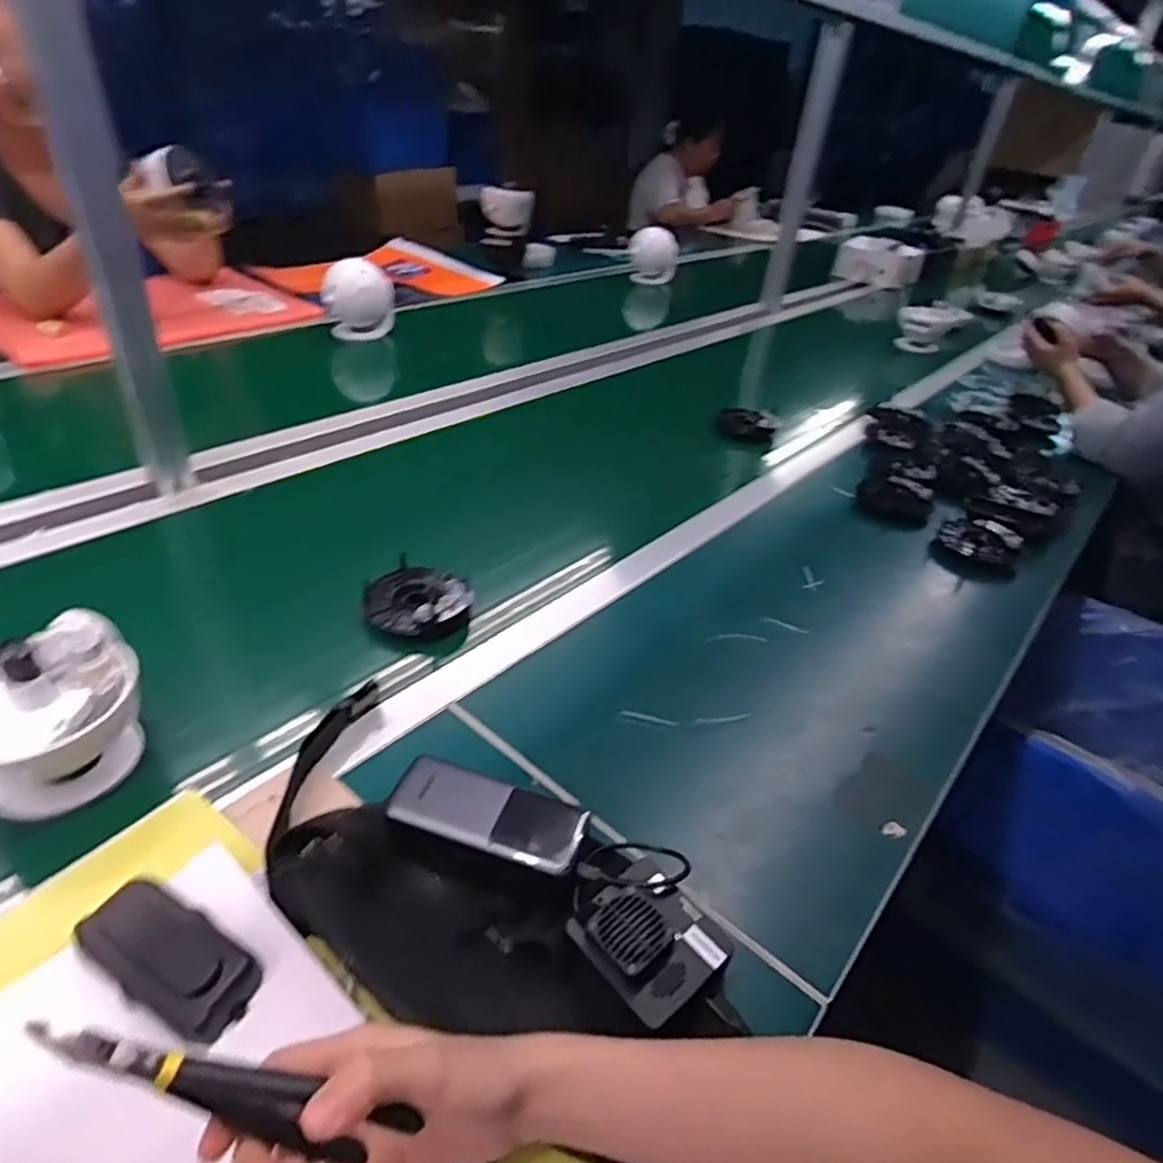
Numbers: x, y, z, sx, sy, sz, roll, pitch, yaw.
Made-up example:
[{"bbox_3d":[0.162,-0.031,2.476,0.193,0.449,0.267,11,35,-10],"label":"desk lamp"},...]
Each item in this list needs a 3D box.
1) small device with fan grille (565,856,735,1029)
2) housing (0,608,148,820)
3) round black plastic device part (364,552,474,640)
[{"bbox_3d":[0.042,0.208,0.419,0.071,0.023,0.075,-23,45,-35],"label":"small device with fan grille"},{"bbox_3d":[-0.372,0.096,0.491,0.117,0.122,0.092,-19,43,-32],"label":"housing"},{"bbox_3d":[-0.164,0.019,0.696,0.092,0.036,0.093,5,35,-3],"label":"round black plastic device part"}]

